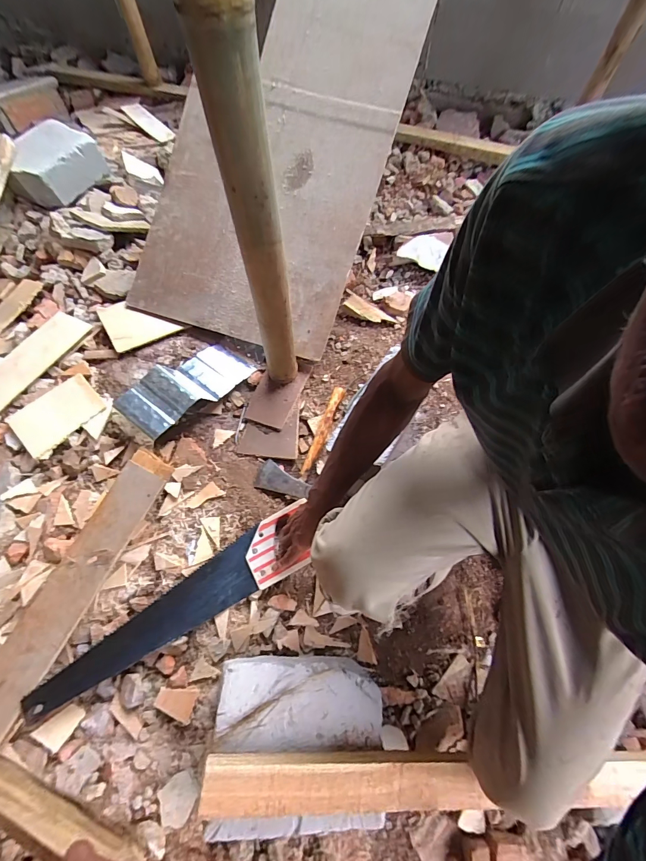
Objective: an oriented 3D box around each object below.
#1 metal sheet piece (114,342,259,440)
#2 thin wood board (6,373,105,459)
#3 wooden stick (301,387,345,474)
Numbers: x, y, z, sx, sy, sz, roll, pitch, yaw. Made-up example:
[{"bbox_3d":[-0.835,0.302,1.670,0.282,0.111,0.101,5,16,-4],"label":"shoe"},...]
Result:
[{"bbox_3d":[-0.296,-0.110,0.834,0.129,0.060,0.305,36,48,13],"label":"metal sheet piece"},{"bbox_3d":[-0.574,-0.034,0.799,0.170,0.014,0.123,-42,74,-15],"label":"thin wood board"},{"bbox_3d":[0.003,-0.003,0.831,0.026,0.029,0.219,19,70,7],"label":"wooden stick"}]

